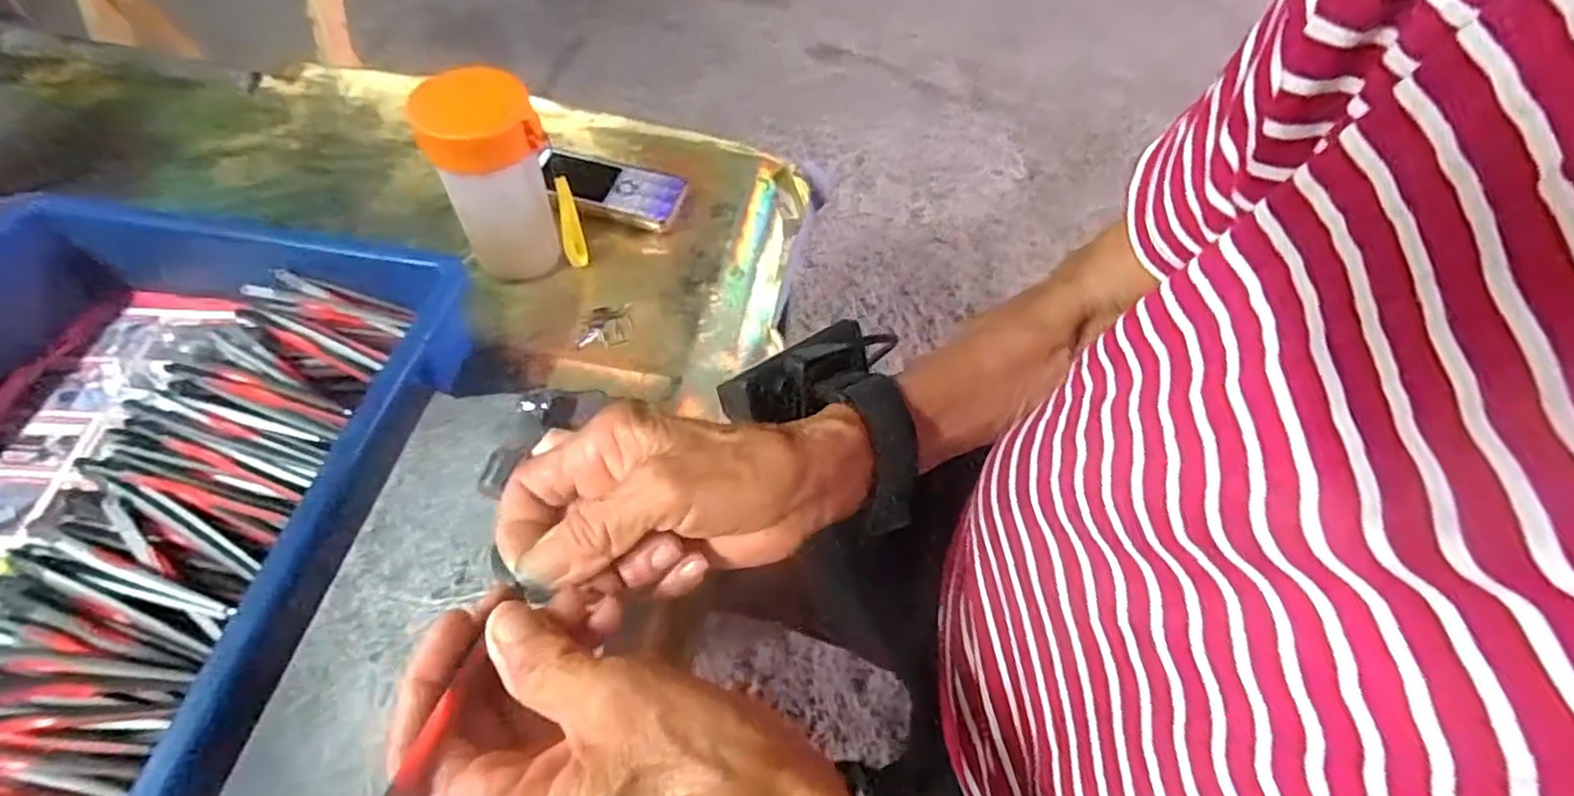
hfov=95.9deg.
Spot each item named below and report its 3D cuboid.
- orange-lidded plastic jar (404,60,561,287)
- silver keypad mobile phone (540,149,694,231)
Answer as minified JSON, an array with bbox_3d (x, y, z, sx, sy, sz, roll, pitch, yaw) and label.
[{"bbox_3d":[-0.191,-0.145,0.474,0.075,0.128,0.061,-21,60,-17],"label":"orange-lidded plastic jar"},{"bbox_3d":[-0.139,-0.169,0.562,0.111,0.011,0.052,16,59,-3],"label":"silver keypad mobile phone"}]

